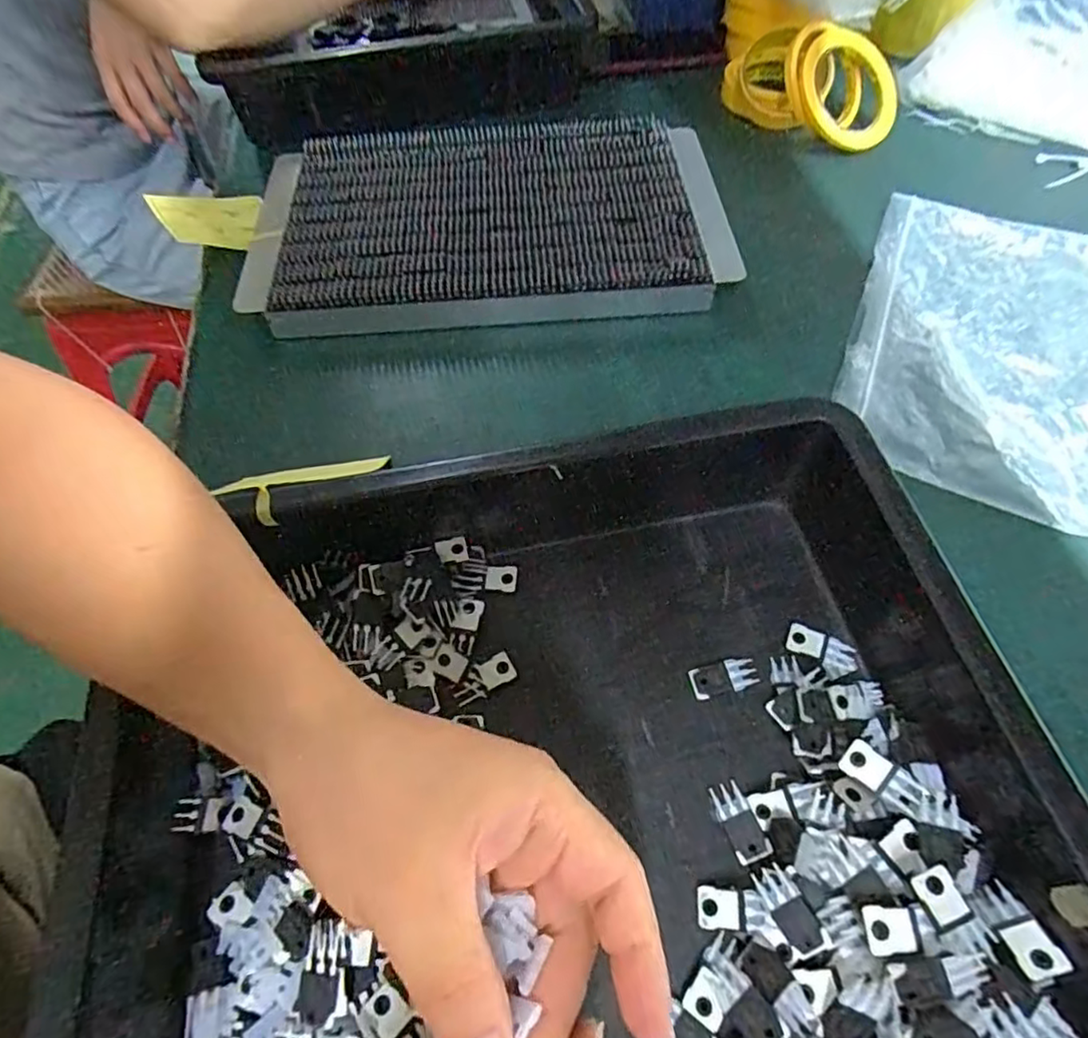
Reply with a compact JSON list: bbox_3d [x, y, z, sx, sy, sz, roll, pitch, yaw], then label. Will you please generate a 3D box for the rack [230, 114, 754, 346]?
[{"bbox_3d":[-0.047,-0.247,0.510,0.373,0.034,0.227,-4,58,-2],"label":"rack"}]

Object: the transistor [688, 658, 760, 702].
[{"bbox_3d":[0.093,0.082,0.322,0.033,0.004,0.016,-12,59,-6],"label":"transistor"}]

